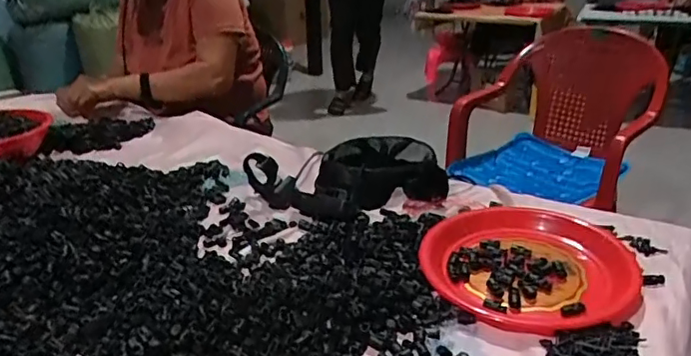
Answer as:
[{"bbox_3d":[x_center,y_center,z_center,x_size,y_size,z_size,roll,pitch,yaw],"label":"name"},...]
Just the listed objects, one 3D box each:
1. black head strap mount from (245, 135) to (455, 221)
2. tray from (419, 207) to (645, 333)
[{"bbox_3d":[0.009,-0.006,0.953,0.315,0.068,0.190,-11,25,-21],"label":"black head strap mount"},{"bbox_3d":[0.240,0.107,0.728,0.259,0.028,0.262,7,25,19],"label":"tray"}]

